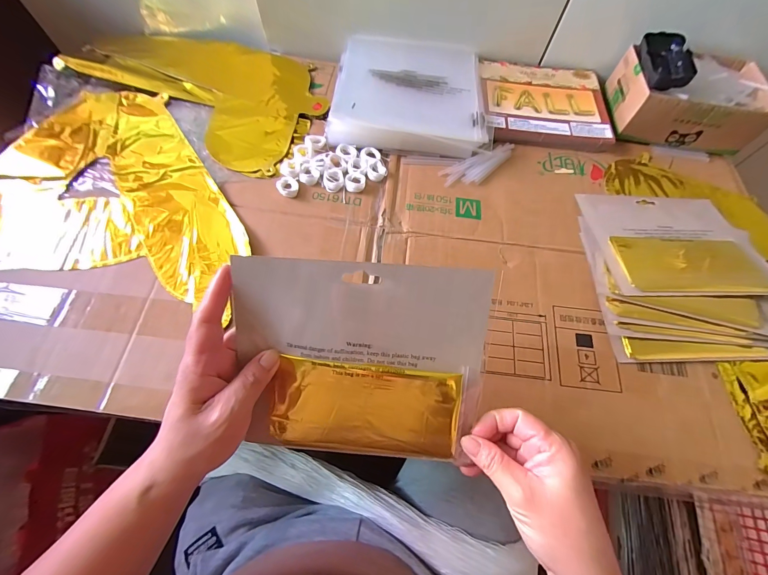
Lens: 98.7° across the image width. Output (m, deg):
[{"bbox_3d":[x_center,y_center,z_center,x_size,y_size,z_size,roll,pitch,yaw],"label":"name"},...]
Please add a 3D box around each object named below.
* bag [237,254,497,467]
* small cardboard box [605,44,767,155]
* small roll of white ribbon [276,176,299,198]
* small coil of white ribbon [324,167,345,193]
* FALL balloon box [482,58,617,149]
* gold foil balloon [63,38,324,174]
[{"bbox_3d":[-0.020,0.062,0.261,0.190,0.012,0.160,4,103,3],"label":"bag"},{"bbox_3d":[0.453,-0.289,0.491,0.190,0.079,0.139,10,66,2],"label":"small cardboard box"},{"bbox_3d":[-0.123,-0.130,0.423,0.026,0.010,0.032,0,66,-2],"label":"small roll of white ribbon"},{"bbox_3d":[-0.066,-0.142,0.434,0.027,0.008,0.034,4,66,0],"label":"small coil of white ribbon"},{"bbox_3d":[0.250,-0.294,0.516,0.196,0.021,0.175,4,66,0],"label":"FALL balloon box"},{"bbox_3d":[-0.273,-0.330,0.523,0.406,0.028,0.229,33,69,12],"label":"gold foil balloon"}]

